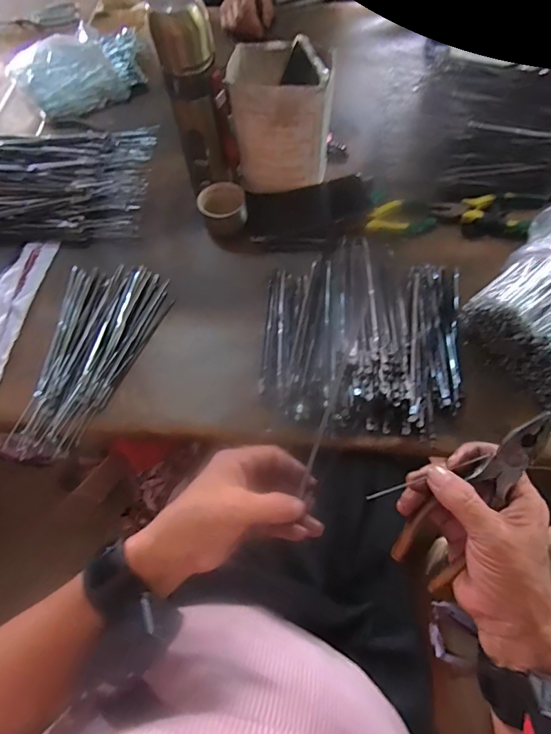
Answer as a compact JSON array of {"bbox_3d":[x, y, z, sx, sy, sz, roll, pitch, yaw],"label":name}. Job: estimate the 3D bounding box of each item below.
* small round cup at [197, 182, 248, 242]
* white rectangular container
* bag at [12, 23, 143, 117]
[{"bbox_3d":[-0.071,-0.216,0.573,0.061,0.042,0.064,-1,66,2],"label":"small round cup"},{"bbox_3d":[0.010,-0.325,0.544,0.116,0.140,0.098,5,66,5],"label":"white rectangular container"},{"bbox_3d":[-0.324,-0.512,0.713,0.220,0.058,0.120,-32,68,-11],"label":"bag"}]

